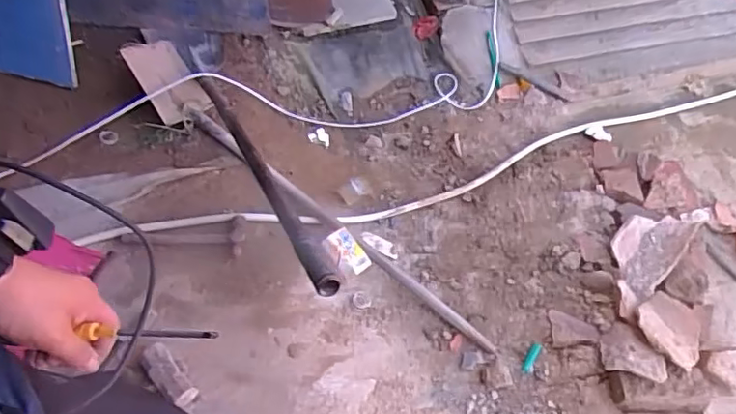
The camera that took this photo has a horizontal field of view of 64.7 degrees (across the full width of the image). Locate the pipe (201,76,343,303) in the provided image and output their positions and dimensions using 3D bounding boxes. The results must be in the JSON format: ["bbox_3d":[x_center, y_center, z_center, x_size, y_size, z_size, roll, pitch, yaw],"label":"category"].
[{"bbox_3d":[-0.265,-0.120,1.296,0.038,0.038,1.073,-21,34,-14],"label":"pipe"}]

